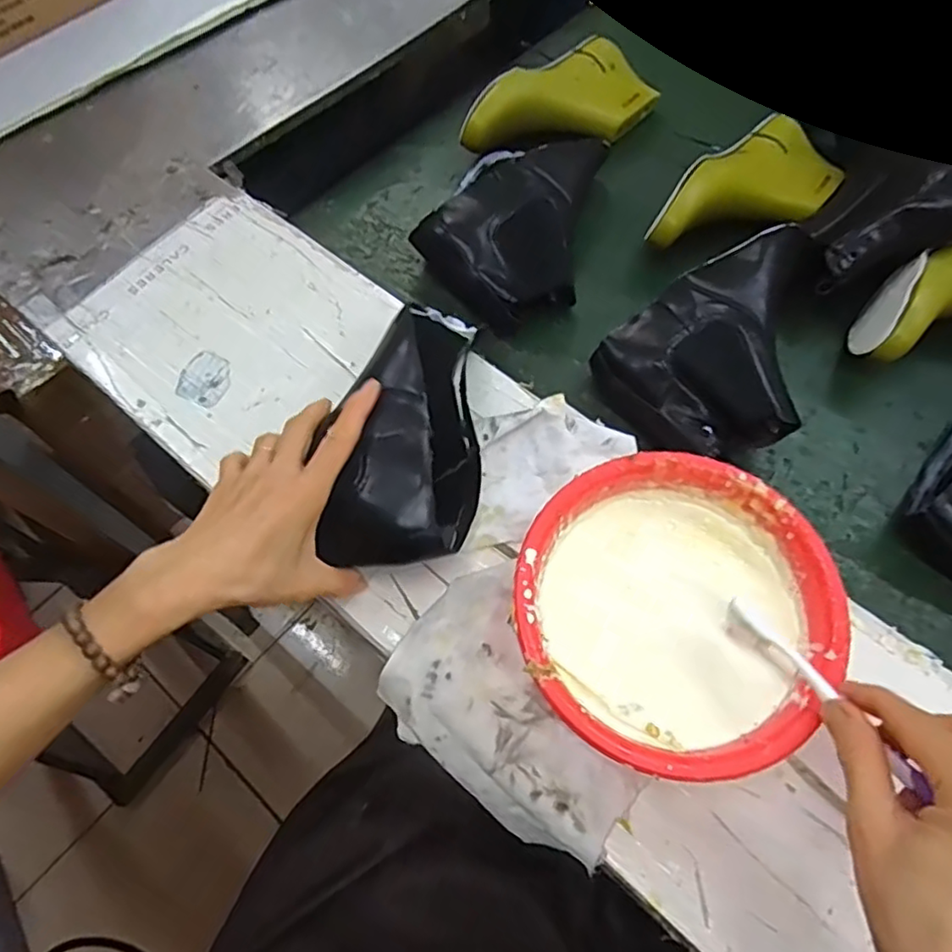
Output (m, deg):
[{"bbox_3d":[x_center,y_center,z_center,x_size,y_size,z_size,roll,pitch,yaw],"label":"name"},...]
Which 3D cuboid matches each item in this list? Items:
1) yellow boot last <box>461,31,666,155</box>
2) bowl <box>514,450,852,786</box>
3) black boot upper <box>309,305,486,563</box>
[{"bbox_3d":[0.094,-0.403,0.688,0.238,0.071,0.102,-40,69,-16],"label":"yellow boot last"},{"bbox_3d":[0.122,0.087,0.407,0.183,0.067,0.186,-1,64,2],"label":"bowl"},{"bbox_3d":[-0.041,-0.028,0.462,0.088,0.062,0.198,8,69,6],"label":"black boot upper"}]

